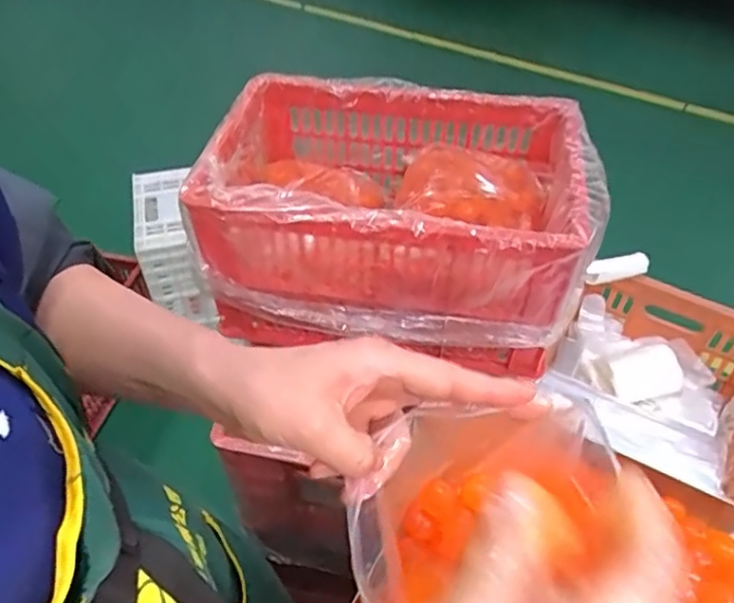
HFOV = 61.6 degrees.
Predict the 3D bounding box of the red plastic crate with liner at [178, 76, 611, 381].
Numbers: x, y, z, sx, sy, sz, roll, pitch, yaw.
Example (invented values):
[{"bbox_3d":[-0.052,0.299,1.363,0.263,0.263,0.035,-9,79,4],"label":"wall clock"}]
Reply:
[{"bbox_3d":[0.042,-0.134,0.807,0.474,0.165,0.337,13,49,14],"label":"red plastic crate with liner"}]

